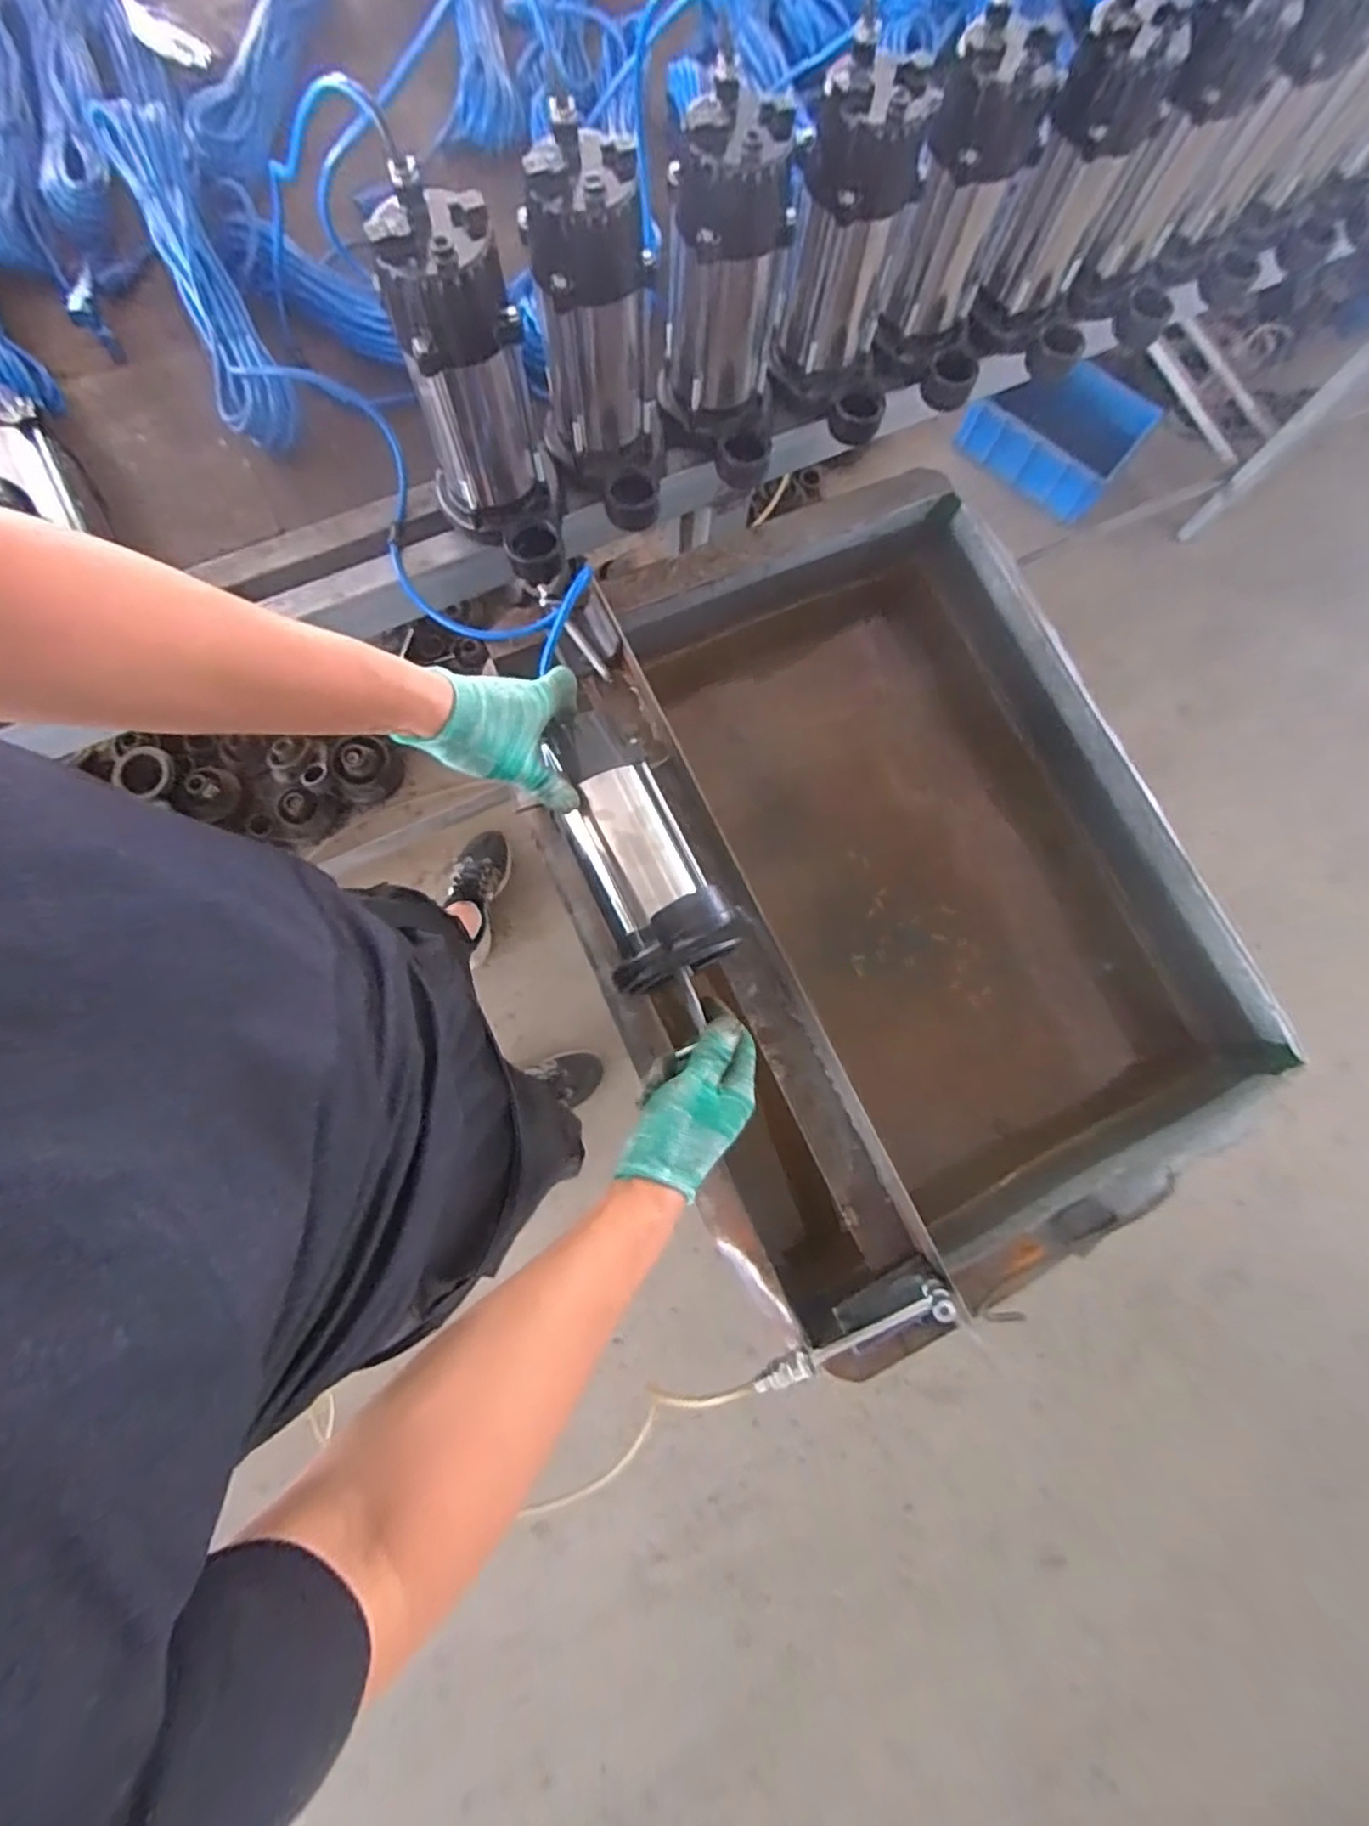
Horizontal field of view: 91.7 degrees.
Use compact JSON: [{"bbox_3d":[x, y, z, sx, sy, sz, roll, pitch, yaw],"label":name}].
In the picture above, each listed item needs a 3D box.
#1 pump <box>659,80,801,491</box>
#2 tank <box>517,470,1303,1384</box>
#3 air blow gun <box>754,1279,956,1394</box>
[{"bbox_3d":[0.039,-0.543,0.603,0.112,0.225,0.127,3,78,-3],"label":"pump"},{"bbox_3d":[0.197,-0.032,0.749,0.584,0.301,0.756,-24,81,-9],"label":"tank"},{"bbox_3d":[0.136,0.347,0.540,0.170,0.052,0.021,-25,80,-5],"label":"air blow gun"}]

